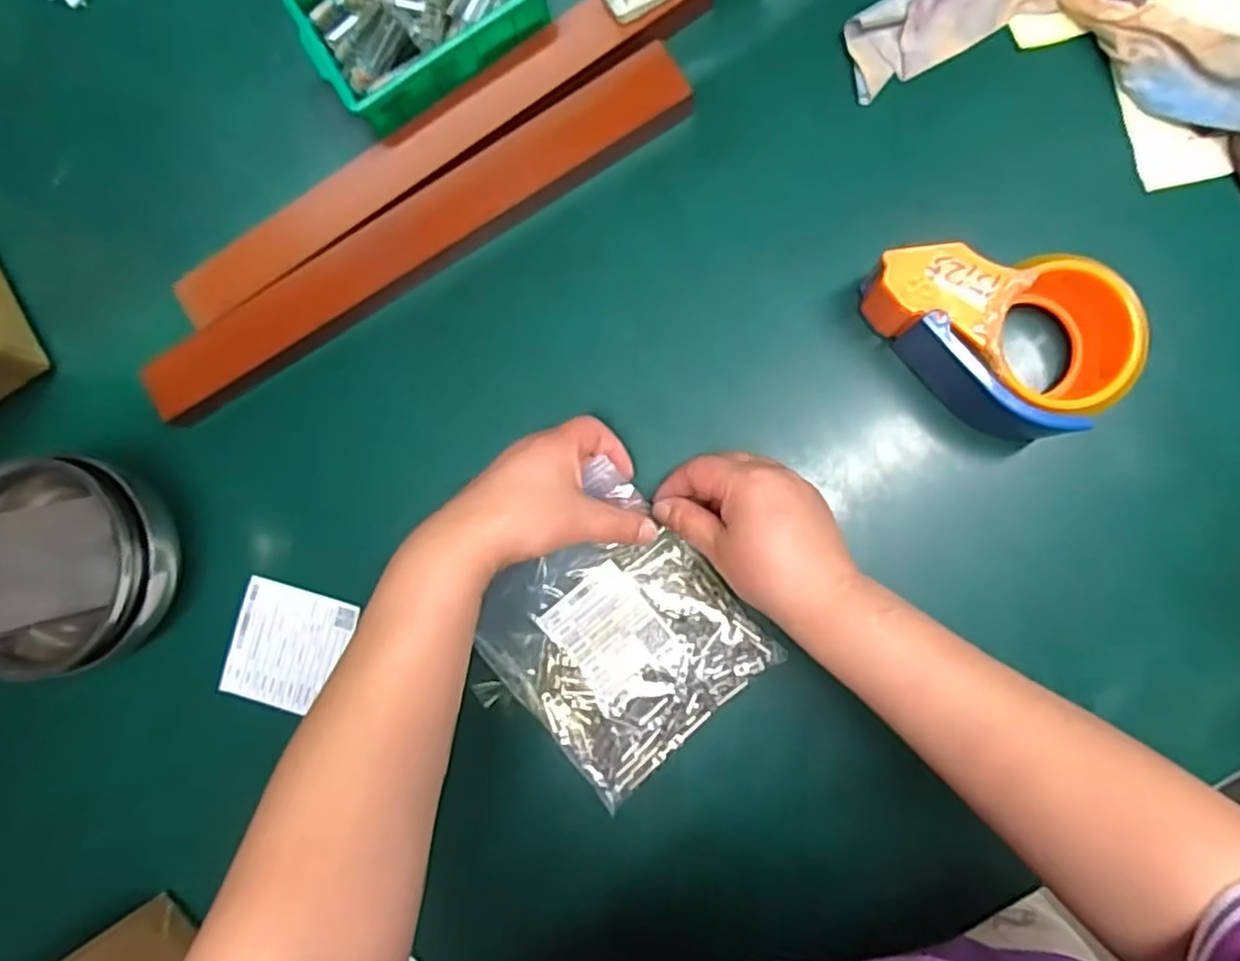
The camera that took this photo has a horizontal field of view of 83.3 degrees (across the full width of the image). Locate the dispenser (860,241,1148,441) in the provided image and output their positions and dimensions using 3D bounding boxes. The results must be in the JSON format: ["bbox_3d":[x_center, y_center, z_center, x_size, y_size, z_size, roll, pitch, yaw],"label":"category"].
[{"bbox_3d":[0.208,-0.083,0.397,0.142,0.064,0.087,23,90,6],"label":"dispenser"}]

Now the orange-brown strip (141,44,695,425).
[{"bbox_3d":[-0.135,-0.157,0.461,0.395,0.032,0.052,-29,85,4],"label":"orange-brown strip"}]

